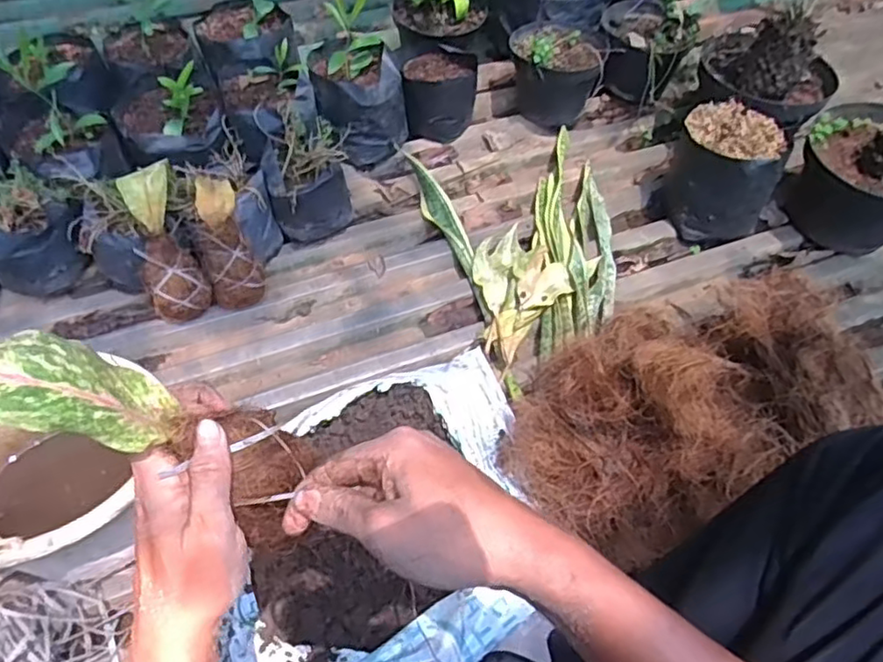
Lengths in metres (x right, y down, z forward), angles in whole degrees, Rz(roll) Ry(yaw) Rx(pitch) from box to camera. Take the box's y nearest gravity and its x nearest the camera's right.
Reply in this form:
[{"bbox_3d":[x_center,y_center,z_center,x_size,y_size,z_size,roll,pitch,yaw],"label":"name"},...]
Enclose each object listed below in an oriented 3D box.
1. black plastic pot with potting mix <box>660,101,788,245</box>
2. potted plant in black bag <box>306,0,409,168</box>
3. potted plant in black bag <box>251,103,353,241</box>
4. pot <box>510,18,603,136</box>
[{"bbox_3d":[0.443,-0.242,1.012,0.171,0.174,0.139,30,60,13],"label":"black plastic pot with potting mix"},{"bbox_3d":[-0.135,-0.412,1.040,0.150,0.221,0.136,-12,57,-12],"label":"potted plant in black bag"},{"bbox_3d":[-0.212,-0.247,0.984,0.125,0.127,0.169,-13,60,-14],"label":"potted plant in black bag"},{"bbox_3d":[0.201,-0.481,1.173,0.154,0.147,0.173,5,58,-3],"label":"pot"}]

